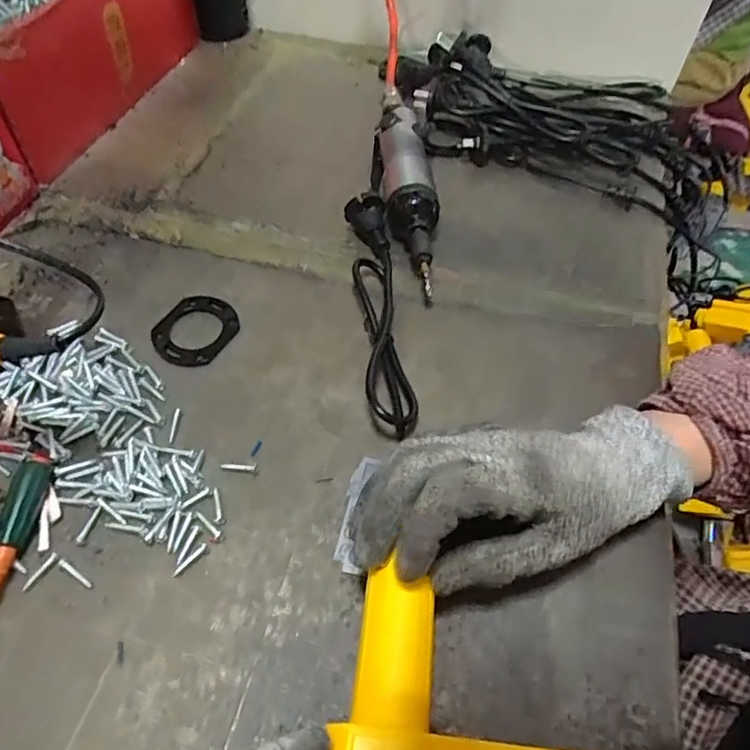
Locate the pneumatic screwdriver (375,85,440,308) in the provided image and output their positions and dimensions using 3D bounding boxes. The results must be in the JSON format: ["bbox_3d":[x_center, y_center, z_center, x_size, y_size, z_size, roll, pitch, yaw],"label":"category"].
[{"bbox_3d":[0.025,-0.169,0.502,0.046,0.039,0.261,-3,53,-5],"label":"pneumatic screwdriver"}]

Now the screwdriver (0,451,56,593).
[{"bbox_3d":[-0.191,0.105,0.295,0.016,0.017,0.154,1,53,-2],"label":"screwdriver"}]

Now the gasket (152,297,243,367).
[{"bbox_3d":[-0.126,-0.032,0.413,0.053,0.006,0.058,28,56,17],"label":"gasket"}]

